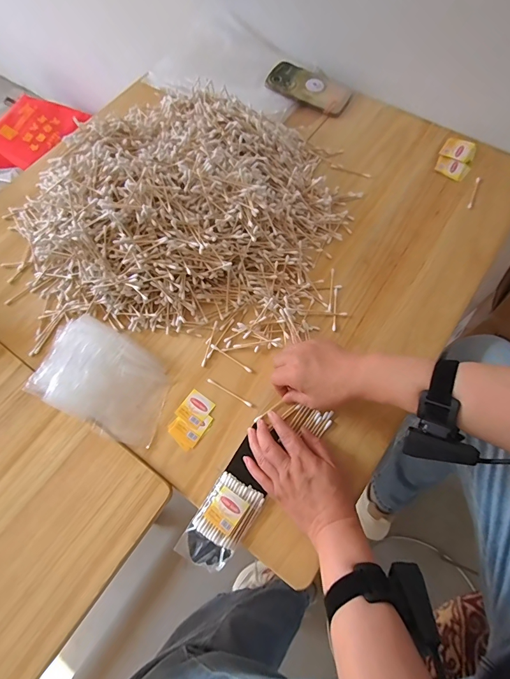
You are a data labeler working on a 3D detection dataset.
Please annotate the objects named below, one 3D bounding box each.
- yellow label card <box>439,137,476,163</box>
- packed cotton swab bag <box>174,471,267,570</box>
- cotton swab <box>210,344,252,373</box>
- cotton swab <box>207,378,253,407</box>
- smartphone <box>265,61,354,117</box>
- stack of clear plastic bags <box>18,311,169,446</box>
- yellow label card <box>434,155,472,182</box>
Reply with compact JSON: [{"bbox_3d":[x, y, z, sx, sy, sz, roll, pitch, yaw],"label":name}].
[{"bbox_3d":[0.361,-0.337,0.643,0.054,0.006,0.046,24,81,6],"label":"yellow label card"},{"bbox_3d":[-0.041,0.222,0.441,0.061,0.012,0.105,32,73,12],"label":"packed cotton swab bag"},{"bbox_3d":[-0.034,0.026,0.520,0.071,0.004,0.006,33,74,13],"label":"cotton swab"},{"bbox_3d":[-0.035,0.073,0.503,0.072,0.004,0.005,29,73,12],"label":"cotton swab"},{"bbox_3d":[0.106,-0.492,0.709,0.162,0.017,0.084,31,82,6],"label":"smartphone"},{"bbox_3d":[-0.212,0.052,0.506,0.193,0.030,0.125,25,72,10],"label":"stack of clear plastic bags"},{"bbox_3d":[0.344,-0.301,0.633,0.054,0.009,0.038,32,73,12],"label":"yellow label card"}]

